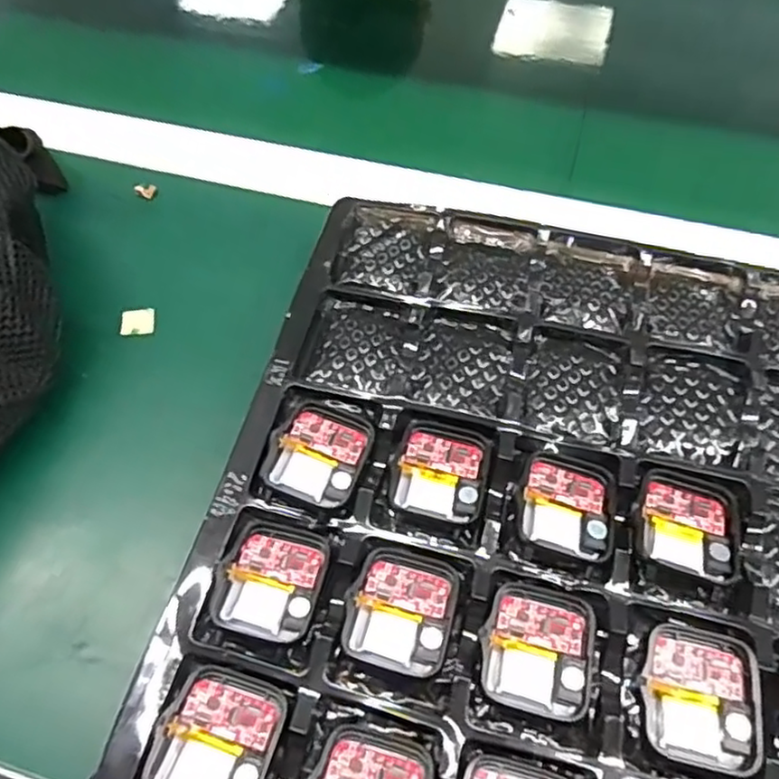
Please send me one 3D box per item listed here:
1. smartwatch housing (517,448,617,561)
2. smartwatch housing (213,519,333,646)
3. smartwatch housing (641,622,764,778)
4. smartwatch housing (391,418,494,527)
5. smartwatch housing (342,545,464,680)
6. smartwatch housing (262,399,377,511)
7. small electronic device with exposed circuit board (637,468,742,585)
[{"bbox_3d":[0.069,0.044,0.255,0.036,0.005,0.041,12,59,8],"label":"smartwatch housing"},{"bbox_3d":[-0.043,0.070,0.244,0.036,0.010,0.041,13,59,9],"label":"smartwatch housing"},{"bbox_3d":[0.103,0.101,0.219,0.035,0.006,0.042,10,58,7],"label":"smartwatch housing"},{"bbox_3d":[0.021,0.032,0.265,0.036,0.005,0.042,13,59,9],"label":"smartwatch housing"},{"bbox_3d":[0.005,0.079,0.237,0.038,0.006,0.042,15,59,10],"label":"smartwatch housing"},{"bbox_3d":[-0.028,0.025,0.268,0.038,0.006,0.043,15,59,10],"label":"smartwatch housing"},{"bbox_3d":[0.112,0.051,0.249,0.037,0.009,0.040,14,59,10],"label":"small electronic device with exposed circuit board"}]

